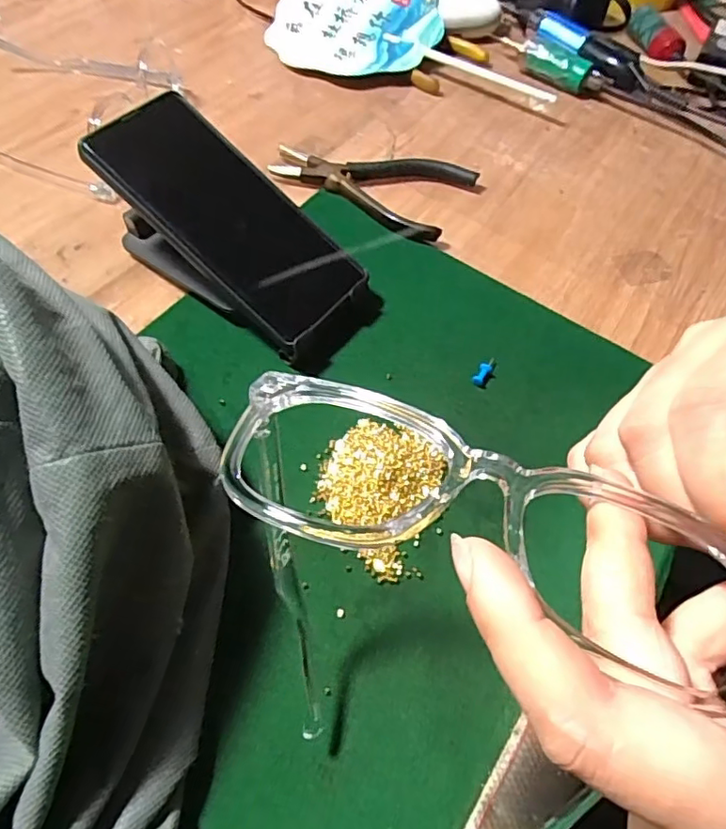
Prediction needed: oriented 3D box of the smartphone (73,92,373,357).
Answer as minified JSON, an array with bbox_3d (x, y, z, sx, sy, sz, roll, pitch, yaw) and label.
[{"bbox_3d":[-0.076,-0.113,0.338,0.161,0.015,0.075,44,63,-3],"label":"smartphone"}]

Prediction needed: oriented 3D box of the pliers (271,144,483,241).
[{"bbox_3d":[0.006,-0.175,0.429,0.135,0.014,0.079,26,59,11],"label":"pliers"}]

